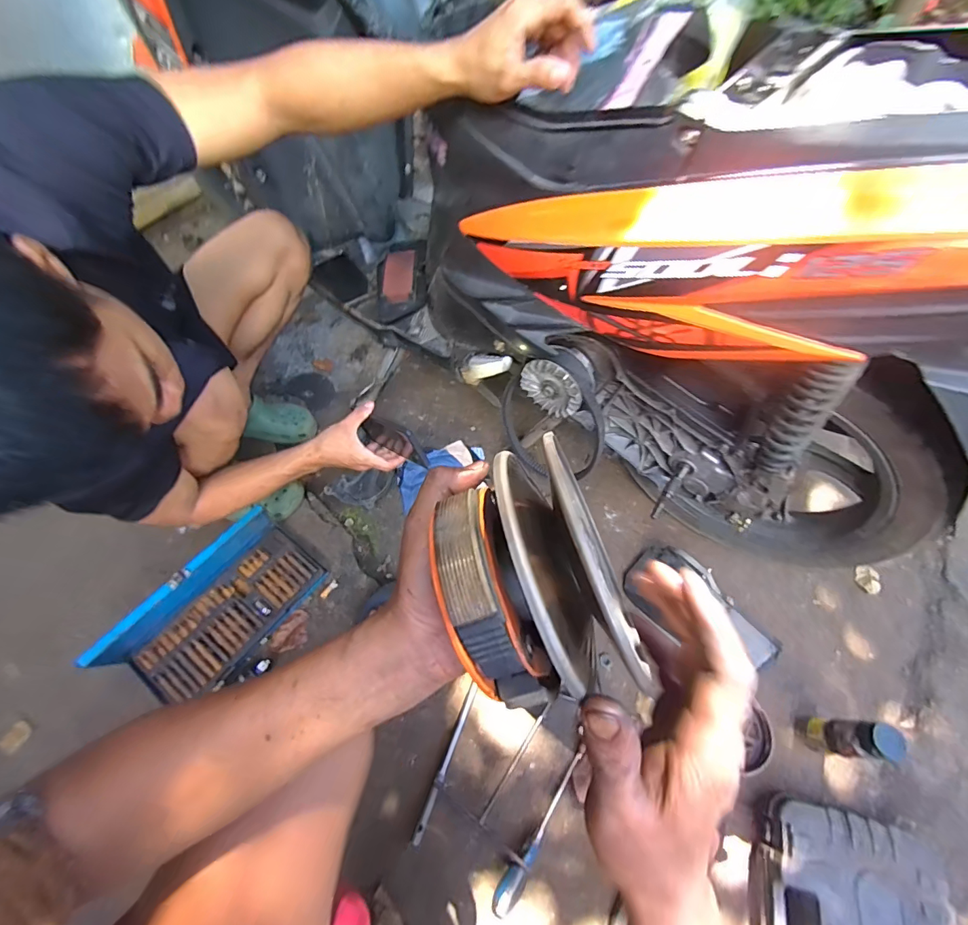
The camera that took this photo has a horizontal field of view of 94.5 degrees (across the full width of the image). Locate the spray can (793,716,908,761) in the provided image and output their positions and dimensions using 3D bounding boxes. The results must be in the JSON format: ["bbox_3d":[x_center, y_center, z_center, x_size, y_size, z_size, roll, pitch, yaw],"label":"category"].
[{"bbox_3d":[0.571,0.438,0.714,0.048,0.188,0.050,1,61,-1],"label":"spray can"}]

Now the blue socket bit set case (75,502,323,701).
[{"bbox_3d":[-0.463,0.246,0.766,0.165,0.160,0.332,35,66,17],"label":"blue socket bit set case"}]

